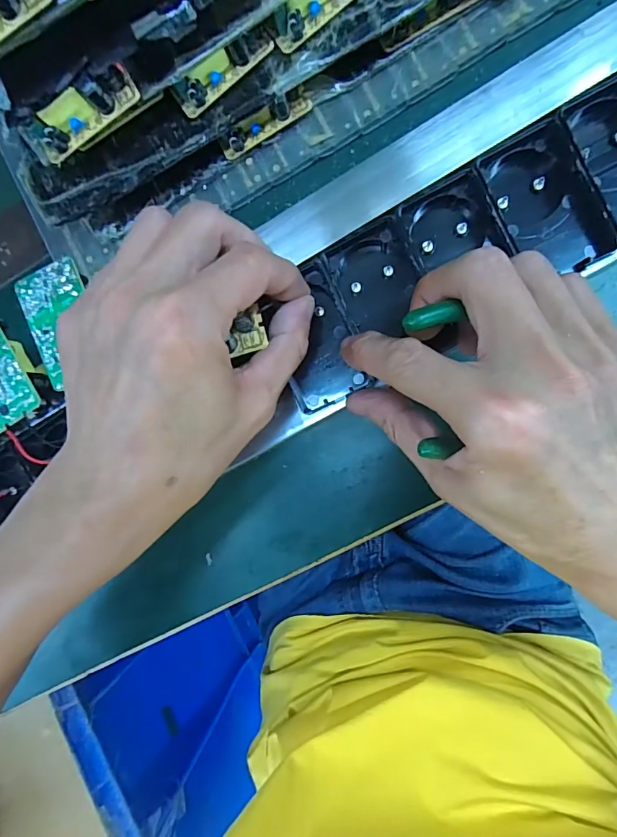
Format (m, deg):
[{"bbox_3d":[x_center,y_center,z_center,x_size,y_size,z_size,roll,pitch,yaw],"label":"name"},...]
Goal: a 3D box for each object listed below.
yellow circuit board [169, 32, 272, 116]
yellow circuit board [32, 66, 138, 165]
[{"bbox_3d":[-0.049,-0.201,0.257,0.062,0.013,0.018,-26,87,9],"label":"yellow circuit board"},{"bbox_3d":[-0.123,-0.167,0.239,0.061,0.022,0.016,-29,86,9],"label":"yellow circuit board"}]

